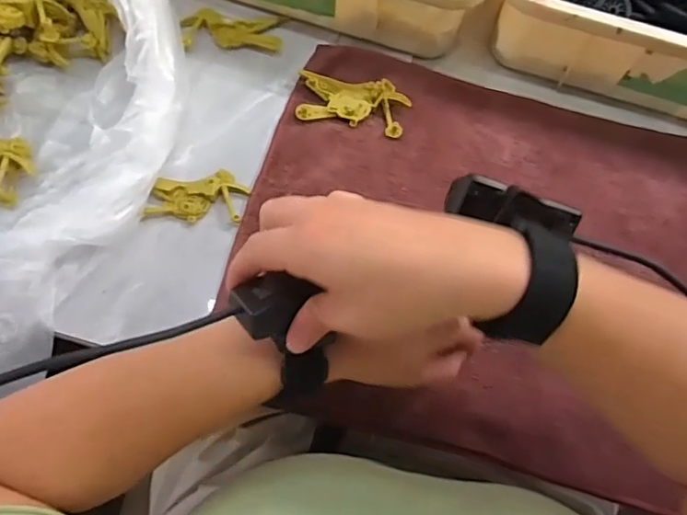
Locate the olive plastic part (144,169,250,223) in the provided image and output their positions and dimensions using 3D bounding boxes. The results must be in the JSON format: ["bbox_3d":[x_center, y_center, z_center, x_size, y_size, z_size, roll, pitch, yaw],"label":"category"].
[{"bbox_3d":[-0.126,-0.053,0.481,0.084,0.014,0.042,-2,69,-3],"label":"olive plastic part"}]

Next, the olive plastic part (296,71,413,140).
[{"bbox_3d":[0.008,-0.145,0.517,0.102,0.008,0.051,11,69,2],"label":"olive plastic part"}]

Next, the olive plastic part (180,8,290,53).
[{"bbox_3d":[-0.106,-0.221,0.539,0.095,0.011,0.043,0,69,-3],"label":"olive plastic part"}]

